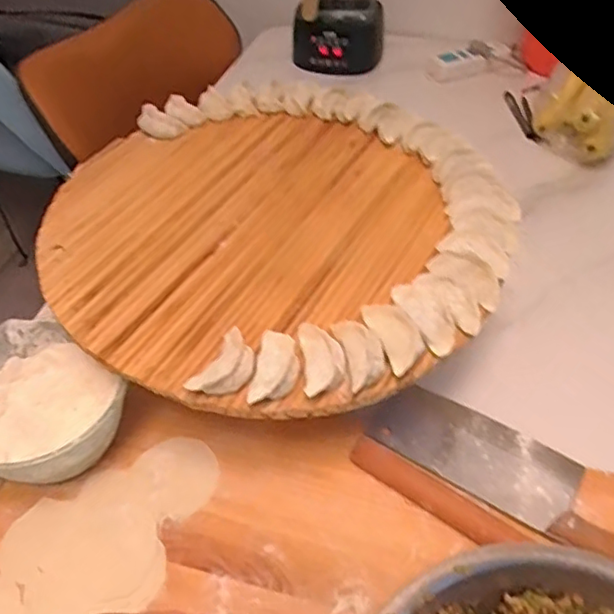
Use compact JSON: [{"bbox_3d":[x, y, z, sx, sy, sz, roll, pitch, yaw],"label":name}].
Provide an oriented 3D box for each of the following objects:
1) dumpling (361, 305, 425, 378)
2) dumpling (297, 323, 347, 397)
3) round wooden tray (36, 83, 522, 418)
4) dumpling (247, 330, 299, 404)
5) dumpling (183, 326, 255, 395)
[{"bbox_3d":[0.073,0.023,0.491,0.034,0.021,0.068,-17,50,-15],"label":"dumpling"},{"bbox_3d":[0.013,0.039,0.470,0.034,0.029,0.065,-5,47,-4],"label":"dumpling"},{"bbox_3d":[-0.022,-0.089,0.601,0.454,0.043,0.437,0,47,0],"label":"round wooden tray"},{"bbox_3d":[-0.025,0.047,0.466,0.034,0.023,0.066,7,48,6],"label":"dumpling"},{"bbox_3d":[-0.064,0.049,0.465,0.034,0.024,0.058,24,52,21],"label":"dumpling"}]

